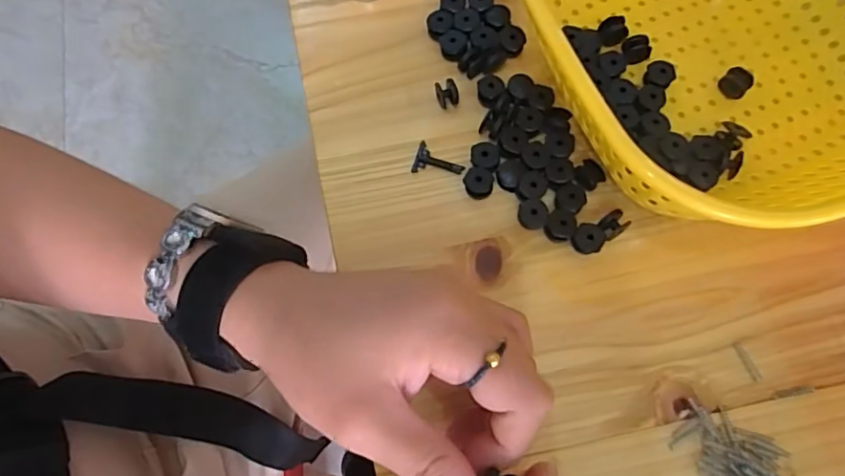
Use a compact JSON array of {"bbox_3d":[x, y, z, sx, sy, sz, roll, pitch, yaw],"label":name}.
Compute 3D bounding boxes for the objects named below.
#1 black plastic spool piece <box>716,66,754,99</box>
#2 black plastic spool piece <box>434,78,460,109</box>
[{"bbox_3d":[0.154,-0.076,0.273,0.013,0.012,0.013,0,72,1],"label":"black plastic spool piece"},{"bbox_3d":[0.013,-0.073,0.281,0.012,0.011,0.010,-21,73,-6],"label":"black plastic spool piece"}]

